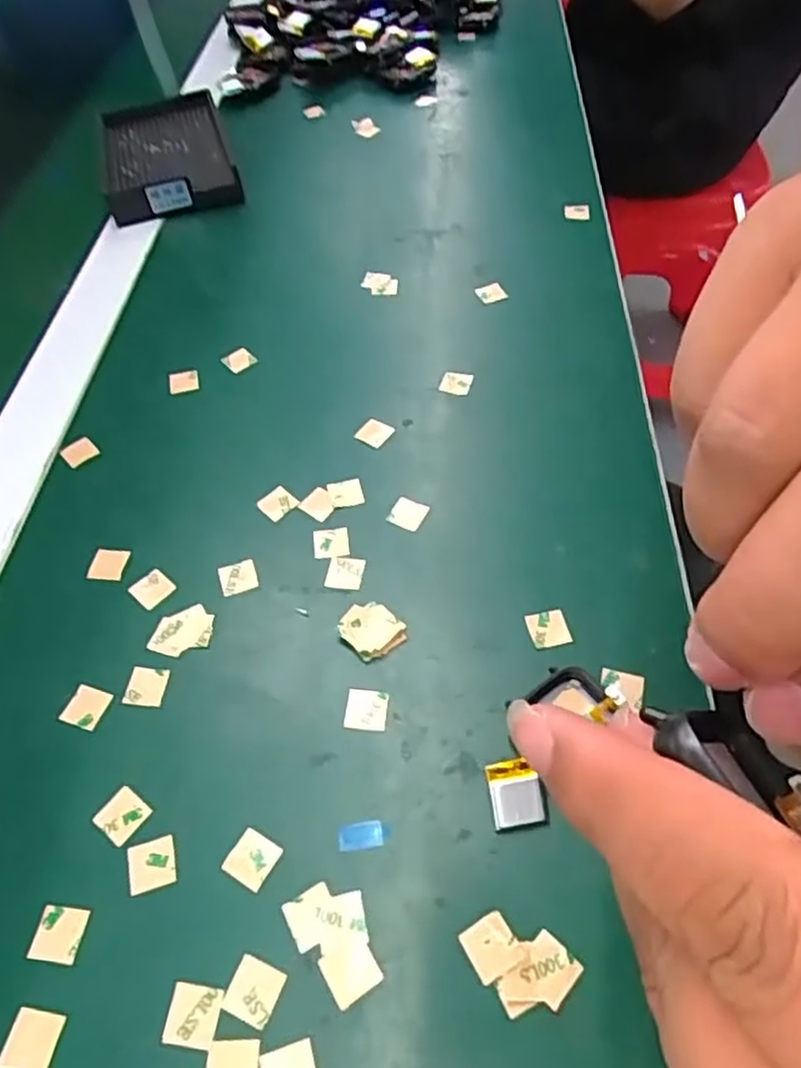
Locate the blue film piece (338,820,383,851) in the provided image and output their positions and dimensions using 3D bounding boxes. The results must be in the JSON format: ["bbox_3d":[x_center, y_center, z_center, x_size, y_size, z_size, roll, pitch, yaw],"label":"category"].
[{"bbox_3d":[-0.014,0.102,0.236,0.015,0.004,0.009,-8,53,-2],"label":"blue film piece"}]

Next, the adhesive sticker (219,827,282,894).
[{"bbox_3d":[-0.050,0.110,0.234,0.016,0.004,0.016,24,59,20],"label":"adhesive sticker"}]

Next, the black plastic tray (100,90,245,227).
[{"bbox_3d":[-0.173,-0.280,0.513,0.088,0.027,0.143,-16,54,-8],"label":"black plastic tray"}]

